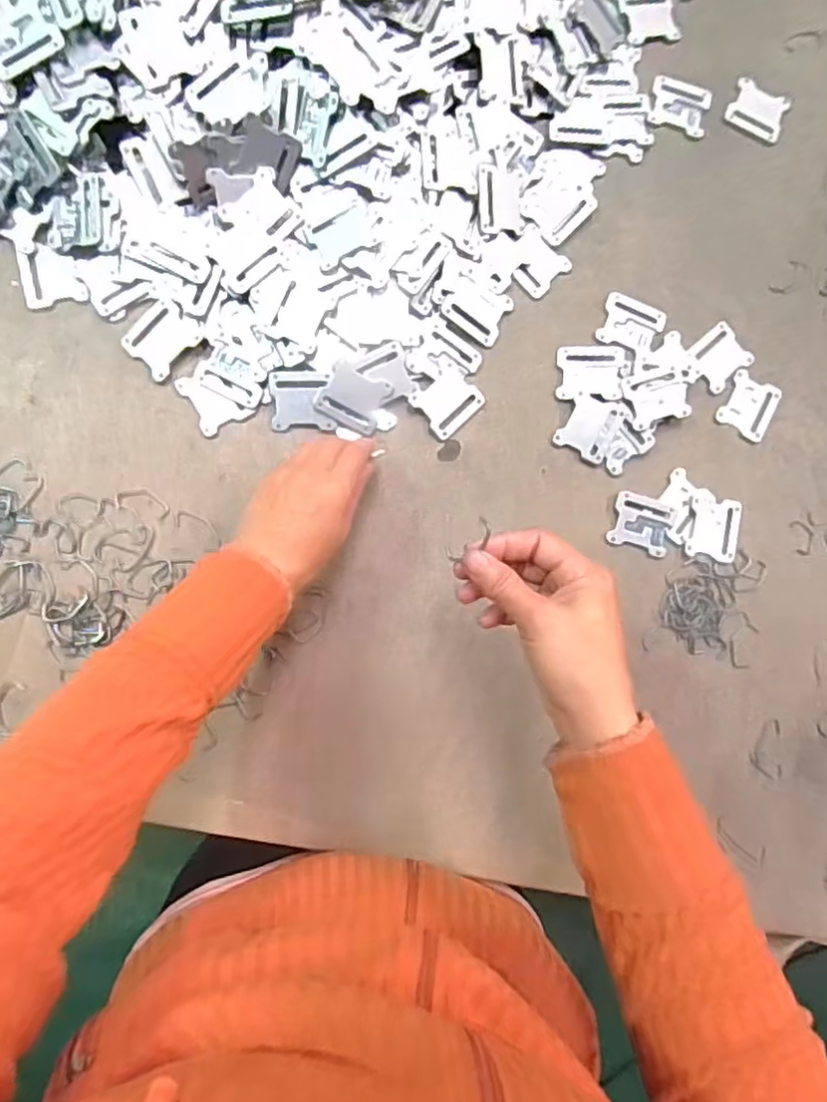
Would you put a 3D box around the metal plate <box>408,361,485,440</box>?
[{"bbox_3d":[0.027,-0.118,0.489,0.049,0.008,0.044,-44,92,-7],"label":"metal plate"}]

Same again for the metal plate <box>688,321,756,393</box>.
[{"bbox_3d":[0.255,-0.161,0.519,0.051,0.004,0.044,-43,92,-8],"label":"metal plate"}]

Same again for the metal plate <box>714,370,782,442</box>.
[{"bbox_3d":[0.281,-0.121,0.519,0.043,0.005,0.049,27,84,-4],"label":"metal plate"}]

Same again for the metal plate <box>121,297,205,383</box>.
[{"bbox_3d":[-0.189,-0.160,0.468,0.044,0.006,0.049,42,83,-3],"label":"metal plate"}]

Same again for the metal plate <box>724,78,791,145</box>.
[{"bbox_3d":[0.295,-0.377,0.534,0.048,0.006,0.046,28,84,-4],"label":"metal plate"}]

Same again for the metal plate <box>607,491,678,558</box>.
[{"bbox_3d":[0.185,-0.021,0.501,0.050,0.004,0.043,17,85,-5],"label":"metal plate"}]

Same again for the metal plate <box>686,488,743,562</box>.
[{"bbox_3d":[0.247,-0.020,0.508,0.043,0.005,0.053,12,86,-6],"label":"metal plate"}]

